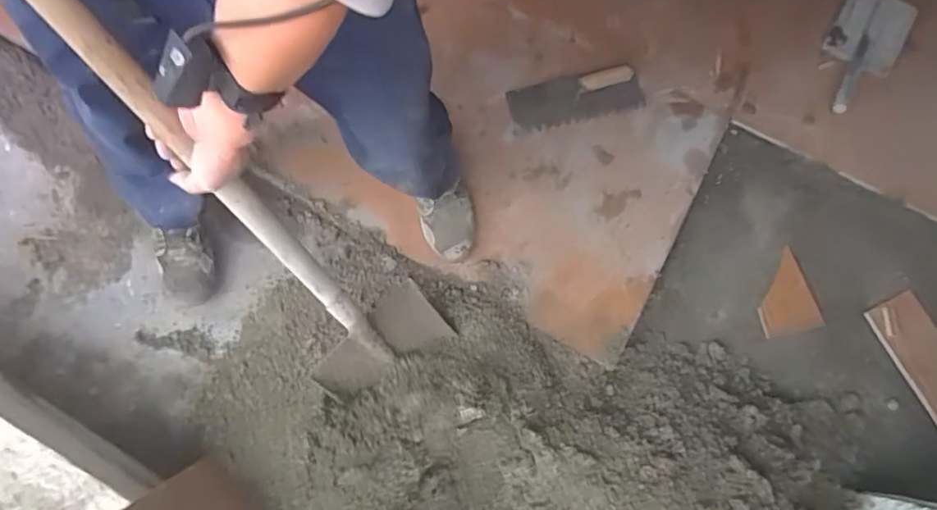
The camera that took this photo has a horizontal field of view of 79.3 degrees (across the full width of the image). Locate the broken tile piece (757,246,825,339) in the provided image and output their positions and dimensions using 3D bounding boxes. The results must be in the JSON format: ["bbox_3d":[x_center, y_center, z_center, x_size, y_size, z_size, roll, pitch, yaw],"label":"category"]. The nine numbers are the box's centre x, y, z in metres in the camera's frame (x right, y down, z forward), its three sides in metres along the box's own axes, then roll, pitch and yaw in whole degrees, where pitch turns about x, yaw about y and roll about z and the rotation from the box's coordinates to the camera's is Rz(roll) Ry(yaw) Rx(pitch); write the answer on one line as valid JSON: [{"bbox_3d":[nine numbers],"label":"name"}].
[{"bbox_3d":[0.630,0.080,1.143,0.108,0.014,0.157,-18,72,11],"label":"broken tile piece"}]

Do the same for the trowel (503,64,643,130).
[{"bbox_3d":[0.223,-0.341,1.162,0.277,0.076,0.113,-14,74,-4],"label":"trowel"}]

